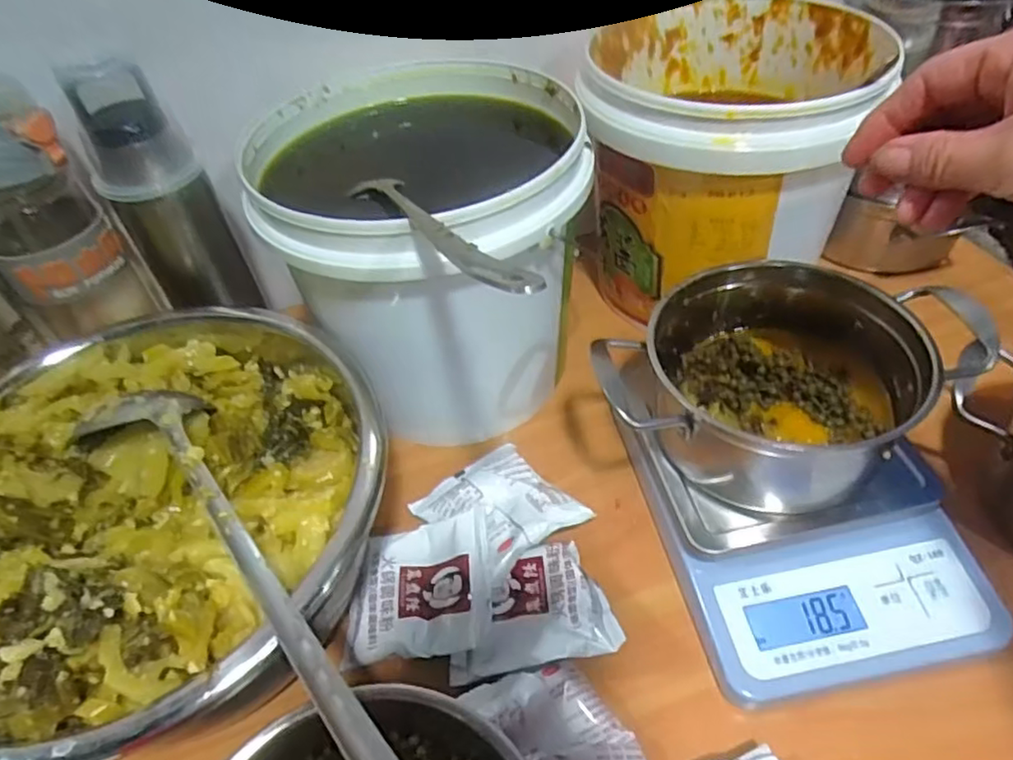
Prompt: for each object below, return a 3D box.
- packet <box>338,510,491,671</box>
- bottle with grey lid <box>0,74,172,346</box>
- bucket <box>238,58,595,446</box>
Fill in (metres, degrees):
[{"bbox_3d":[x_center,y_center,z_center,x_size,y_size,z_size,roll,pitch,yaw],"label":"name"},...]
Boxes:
[{"bbox_3d":[-0.051,0.120,0.377,0.082,0.016,0.081,-4,46,2],"label":"packet"},{"bbox_3d":[-0.320,-0.097,0.445,0.081,0.200,0.074,10,48,15],"label":"bottle with grey lid"},{"bbox_3d":[-0.048,-0.090,0.454,0.204,0.178,0.234,-25,49,-17],"label":"bucket"}]

